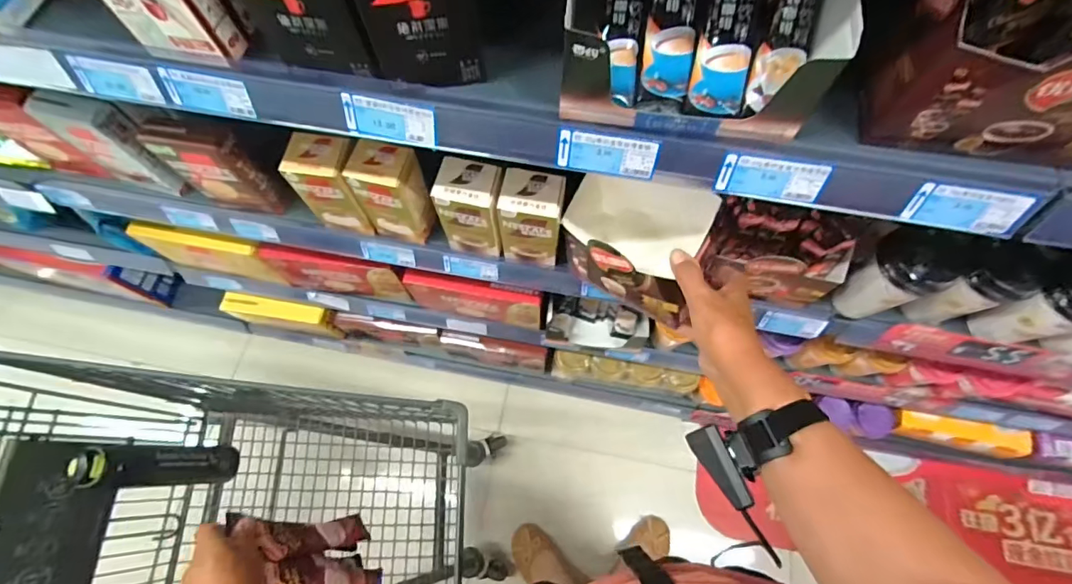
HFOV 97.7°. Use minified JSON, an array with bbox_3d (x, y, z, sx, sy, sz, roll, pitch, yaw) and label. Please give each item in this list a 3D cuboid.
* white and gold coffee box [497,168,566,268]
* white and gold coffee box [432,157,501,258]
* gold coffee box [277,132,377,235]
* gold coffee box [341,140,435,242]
[{"bbox_3d":[-0.004,-0.090,0.595,0.074,0.132,0.055,10,69,6],"label":"white and gold coffee box"},{"bbox_3d":[-0.079,-0.103,0.600,0.074,0.134,0.056,10,69,6],"label":"white and gold coffee box"},{"bbox_3d":[-0.260,-0.137,0.616,0.082,0.141,0.058,11,70,6],"label":"gold coffee box"},{"bbox_3d":[-0.183,-0.129,0.614,0.075,0.142,0.064,16,70,8],"label":"gold coffee box"}]

